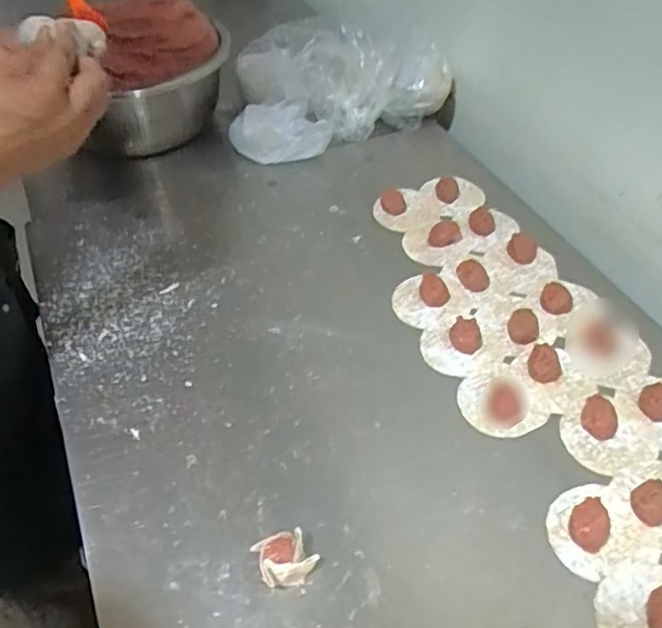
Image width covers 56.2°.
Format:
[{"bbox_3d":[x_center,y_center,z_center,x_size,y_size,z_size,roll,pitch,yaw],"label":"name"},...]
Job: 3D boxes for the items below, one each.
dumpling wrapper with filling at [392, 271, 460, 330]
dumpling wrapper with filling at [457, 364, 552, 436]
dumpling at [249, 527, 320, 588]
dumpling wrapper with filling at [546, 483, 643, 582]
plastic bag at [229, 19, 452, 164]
[{"bbox_3d":[0.108,-0.019,0.692,0.079,0.014,0.072,0,48,0],"label":"dumpling wrapper with filling"},{"bbox_3d":[0.166,0.080,0.597,0.082,0.018,0.077,-20,51,-17],"label":"dumpling wrapper with filling"},{"bbox_3d":[-0.035,0.191,0.483,0.046,0.029,0.032,-12,49,-10],"label":"dumpling"},{"bbox_3d":[0.218,0.173,0.505,0.078,0.017,0.069,-21,51,-18],"label":"dumpling wrapper with filling"},{"bbox_3d":[0.020,-0.303,0.856,0.318,0.137,0.123,-7,47,-7],"label":"plastic bag"}]

